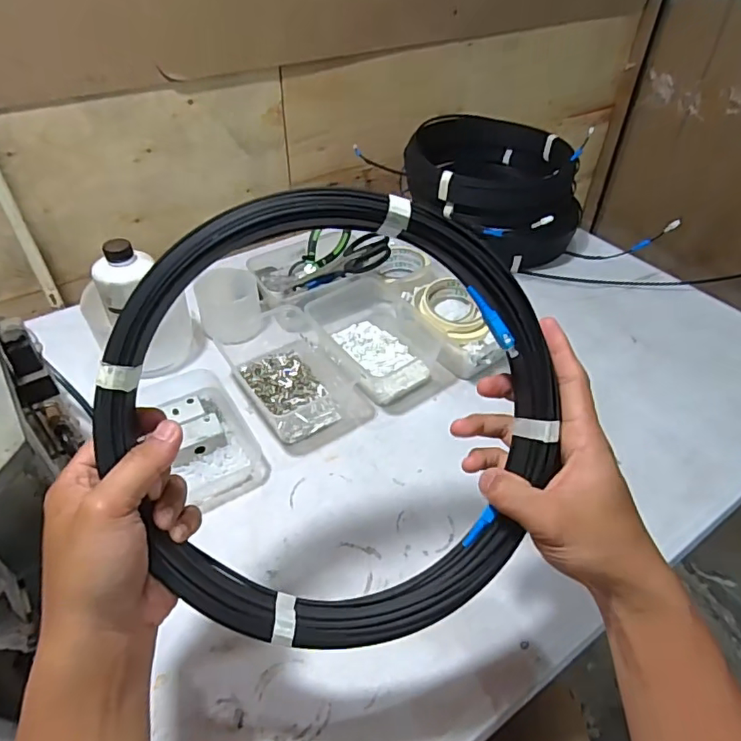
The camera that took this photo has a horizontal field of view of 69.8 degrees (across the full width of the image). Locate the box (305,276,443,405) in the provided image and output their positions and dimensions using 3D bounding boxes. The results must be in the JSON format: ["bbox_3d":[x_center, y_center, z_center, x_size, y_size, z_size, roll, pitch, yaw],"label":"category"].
[{"bbox_3d":[-0.002,-0.049,0.724,0.130,0.056,0.204,-19,46,-21],"label":"box"}]

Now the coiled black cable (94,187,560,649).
[{"bbox_3d":[-0.020,0.031,0.327,0.268,0.270,0.029,1,4,-9],"label":"coiled black cable"}]

